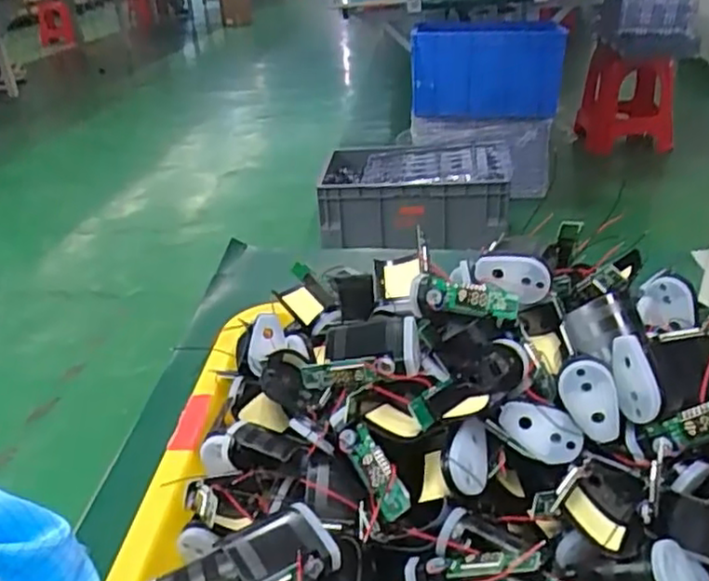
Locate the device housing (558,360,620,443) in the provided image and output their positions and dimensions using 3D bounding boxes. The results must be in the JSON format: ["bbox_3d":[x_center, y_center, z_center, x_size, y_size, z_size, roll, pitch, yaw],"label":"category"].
[{"bbox_3d":[0.101,0.046,0.295,0.022,0.037,0.012,-28,4,15],"label":"device housing"}]

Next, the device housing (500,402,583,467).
[{"bbox_3d":[0.081,0.061,0.302,0.035,0.022,0.009,25,3,15],"label":"device housing"}]

